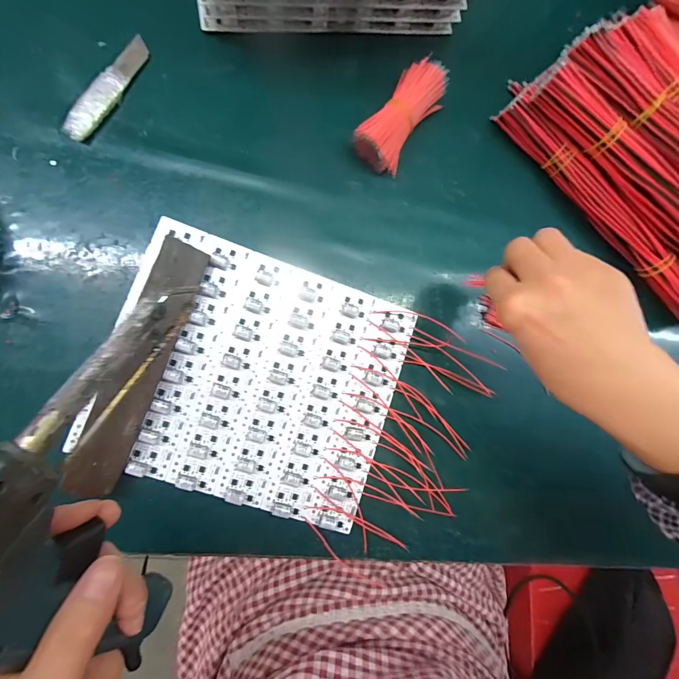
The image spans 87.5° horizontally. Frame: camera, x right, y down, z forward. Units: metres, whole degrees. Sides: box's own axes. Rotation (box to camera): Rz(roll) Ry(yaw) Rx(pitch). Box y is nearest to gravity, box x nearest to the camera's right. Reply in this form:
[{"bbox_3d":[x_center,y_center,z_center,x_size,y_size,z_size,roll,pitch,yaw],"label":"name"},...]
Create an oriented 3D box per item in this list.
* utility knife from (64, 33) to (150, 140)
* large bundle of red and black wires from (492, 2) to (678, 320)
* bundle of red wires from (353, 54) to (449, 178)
[{"bbox_3d":[-0.193,-0.211,0.295,0.021,0.010,0.105,28,84,-5],"label":"utility knife"},{"bbox_3d":[0.317,-0.162,0.335,0.143,0.083,0.301,-43,93,-8],"label":"large bundle of red and black wires"},{"bbox_3d":[0.058,-0.204,0.324,0.046,0.026,0.100,39,83,-4],"label":"bundle of red wires"}]

